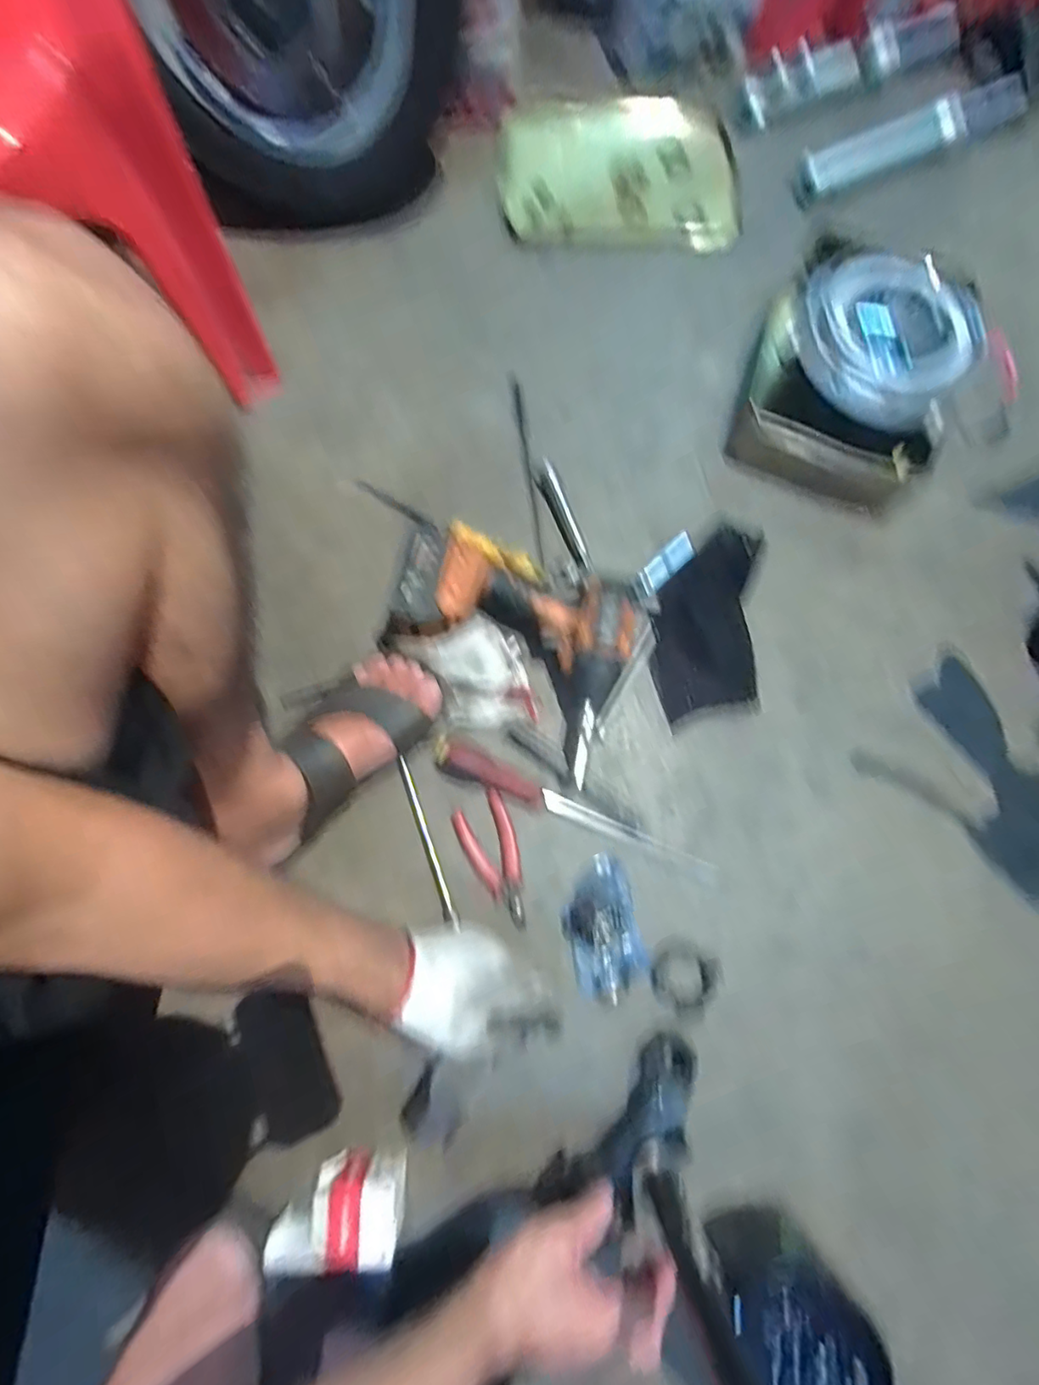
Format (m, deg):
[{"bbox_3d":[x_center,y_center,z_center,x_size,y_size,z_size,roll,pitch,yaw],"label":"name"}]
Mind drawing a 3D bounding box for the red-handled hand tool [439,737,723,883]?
[{"bbox_3d":[0.056,0.118,0.573,0.301,0.018,0.033,22,78,3],"label":"red-handled hand tool"}]

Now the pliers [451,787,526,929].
[{"bbox_3d":[-0.022,0.167,0.566,0.054,0.009,0.126,-22,79,-6],"label":"pliers"}]

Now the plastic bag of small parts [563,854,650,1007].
[{"bbox_3d":[0.079,0.224,0.544,0.067,0.024,0.125,-15,78,-5],"label":"plastic bag of small parts"}]

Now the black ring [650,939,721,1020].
[{"bbox_3d":[0.156,0.270,0.541,0.063,0.004,0.059,0,77,-2],"label":"black ring"}]

